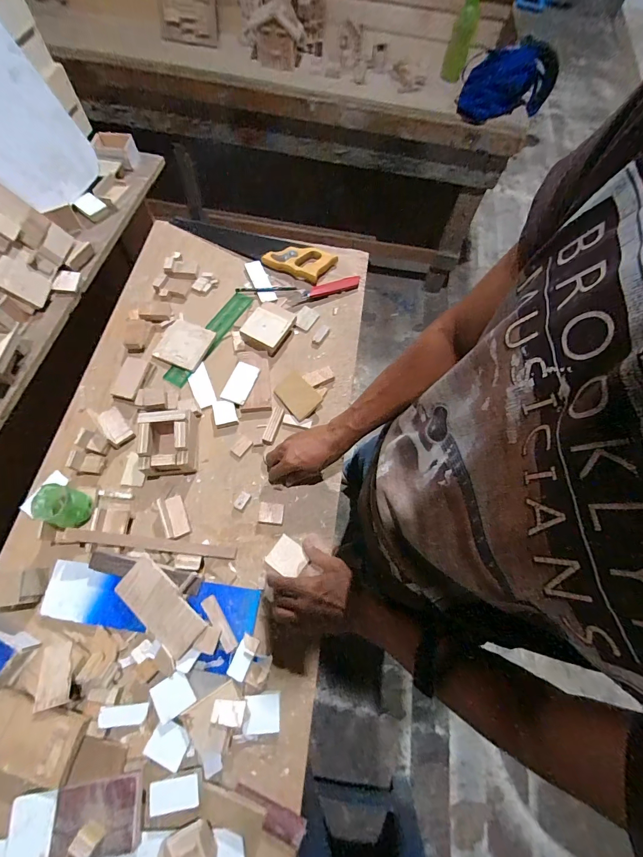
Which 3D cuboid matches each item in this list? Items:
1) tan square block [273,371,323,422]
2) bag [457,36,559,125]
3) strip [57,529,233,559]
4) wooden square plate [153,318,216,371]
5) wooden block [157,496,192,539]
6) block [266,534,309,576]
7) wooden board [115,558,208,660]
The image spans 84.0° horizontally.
[{"bbox_3d":[-0.048,-0.064,0.680,0.065,0.015,0.086,-41,75,-17],"label":"tan square block"},{"bbox_3d":[0.582,-1.091,1.119,0.296,0.151,0.123,-22,71,-11],"label":"bag"},{"bbox_3d":[-0.257,0.180,0.548,0.244,0.017,0.018,12,67,-13],"label":"strip"},{"bbox_3d":[-0.276,-0.176,0.712,0.102,0.008,0.098,23,69,6],"label":"wooden square plate"},{"bbox_3d":[-0.238,0.140,0.575,0.031,0.030,0.066,-20,70,-10],"label":"wooden block"},{"bbox_3d":[-0.055,0.207,0.575,0.056,0.010,0.049,36,71,11],"label":"block"},{"bbox_3d":[-0.229,0.249,0.504,0.136,0.013,0.059,39,77,12],"label":"wooden board"}]

